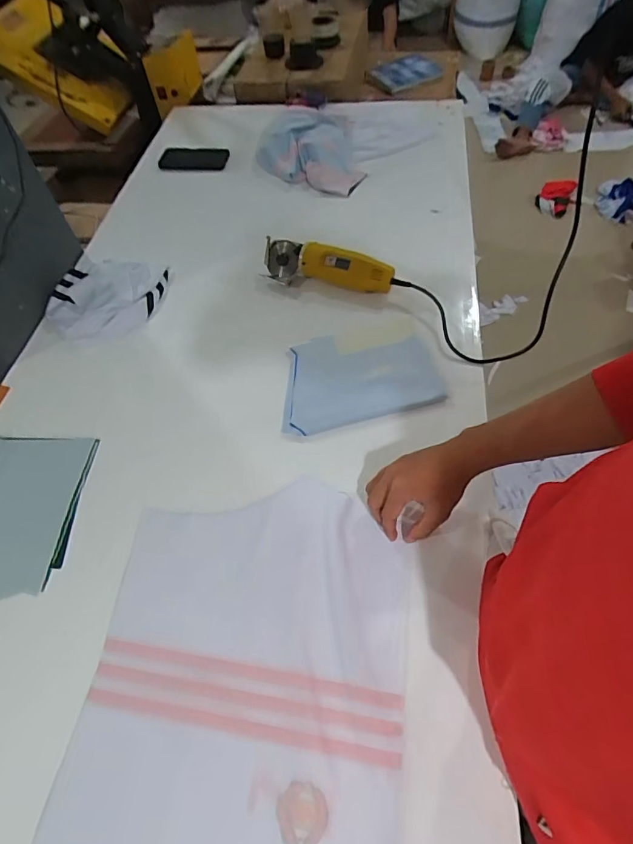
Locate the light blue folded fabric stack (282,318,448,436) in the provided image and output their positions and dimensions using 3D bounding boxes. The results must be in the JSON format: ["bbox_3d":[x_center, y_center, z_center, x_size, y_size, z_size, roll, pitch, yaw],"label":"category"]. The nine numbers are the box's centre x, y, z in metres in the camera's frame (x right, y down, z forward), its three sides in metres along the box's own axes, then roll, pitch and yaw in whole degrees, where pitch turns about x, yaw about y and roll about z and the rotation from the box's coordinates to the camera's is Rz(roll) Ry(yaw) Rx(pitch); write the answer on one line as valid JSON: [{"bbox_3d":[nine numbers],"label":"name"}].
[{"bbox_3d":[0.061,-0.079,0.731,0.240,0.014,0.183,-11,57,-3],"label":"light blue folded fabric stack"}]

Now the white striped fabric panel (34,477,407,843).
[{"bbox_3d":[-0.076,0.275,0.501,0.331,0.012,0.435,4,57,6],"label":"white striped fabric panel"}]

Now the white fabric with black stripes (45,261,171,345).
[{"bbox_3d":[-0.389,-0.241,0.868,0.186,0.036,0.229,25,62,19],"label":"white fabric with black stripes"}]

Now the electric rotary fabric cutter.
[{"bbox_3d":[0.029,-0.282,0.834,0.275,0.058,0.067,12,58,11],"label":"electric rotary fabric cutter"}]

